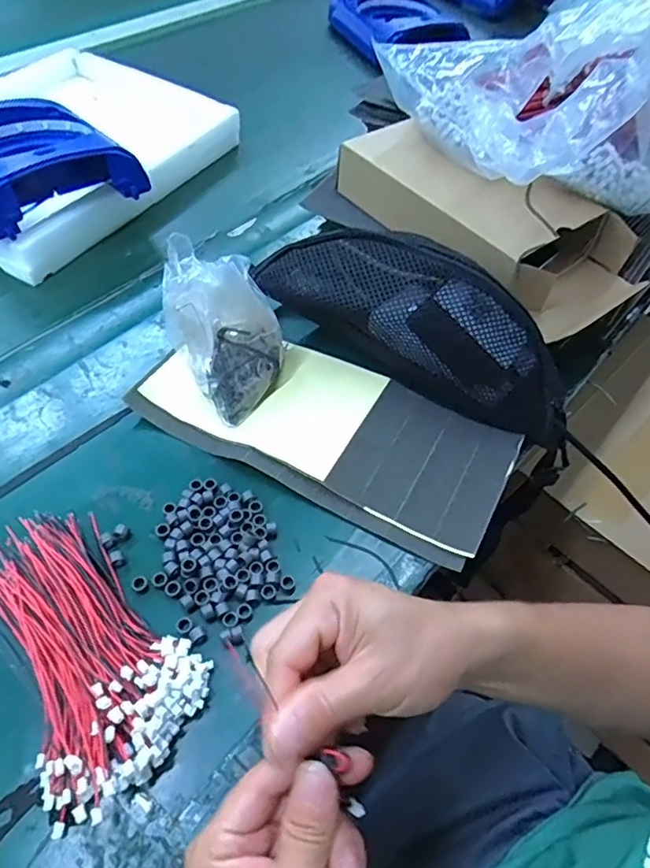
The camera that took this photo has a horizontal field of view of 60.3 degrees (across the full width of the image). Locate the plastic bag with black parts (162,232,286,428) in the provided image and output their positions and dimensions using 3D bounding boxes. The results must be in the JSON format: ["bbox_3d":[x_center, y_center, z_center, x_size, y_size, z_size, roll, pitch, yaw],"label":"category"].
[{"bbox_3d":[-0.080,-0.080,0.451,0.087,0.107,0.076,39,62,22],"label":"plastic bag with black parts"}]

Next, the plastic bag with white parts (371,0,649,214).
[{"bbox_3d":[0.212,-0.304,0.488,0.234,0.127,0.250,-14,57,-14],"label":"plastic bag with white parts"}]

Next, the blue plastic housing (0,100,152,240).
[{"bbox_3d":[-0.303,-0.287,0.576,0.163,0.044,0.182,-31,62,-23],"label":"blue plastic housing"}]

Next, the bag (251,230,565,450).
[{"bbox_3d":[0.077,-0.092,0.461,0.274,0.103,0.065,24,57,14],"label":"bag"}]

